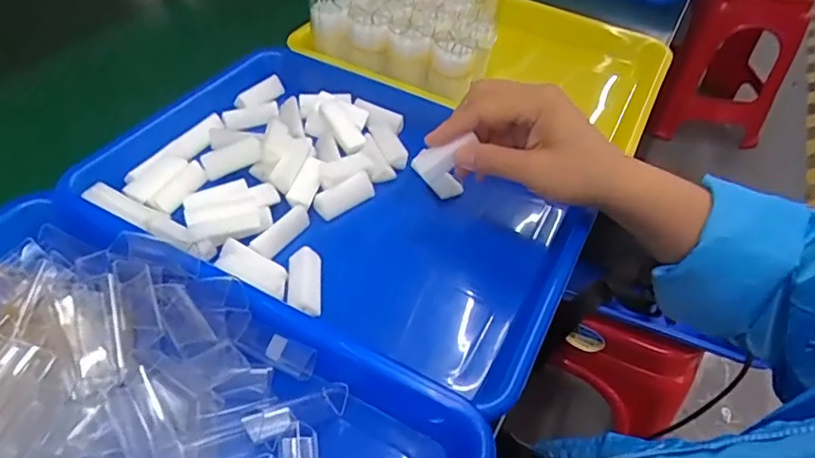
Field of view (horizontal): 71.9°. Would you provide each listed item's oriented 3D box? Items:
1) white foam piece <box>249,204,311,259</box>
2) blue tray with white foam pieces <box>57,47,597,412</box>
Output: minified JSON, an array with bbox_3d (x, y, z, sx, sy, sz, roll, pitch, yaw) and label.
[{"bbox_3d":[-0.085,0.001,0.383,0.014,0.015,0.047,27,49,19],"label":"white foam piece"},{"bbox_3d":[-0.043,-0.021,0.419,0.328,0.056,0.237,26,49,18],"label":"blue tray with white foam pieces"}]

